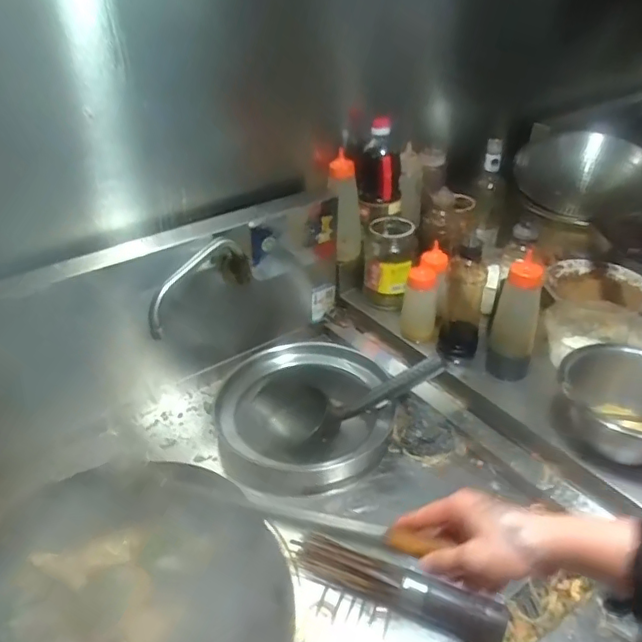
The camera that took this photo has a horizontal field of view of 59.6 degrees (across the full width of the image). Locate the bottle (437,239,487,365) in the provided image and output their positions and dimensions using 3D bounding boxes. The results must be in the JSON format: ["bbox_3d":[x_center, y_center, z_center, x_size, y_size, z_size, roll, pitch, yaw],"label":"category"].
[{"bbox_3d":[0.242,-0.031,0.960,0.070,0.216,0.058,8,36,15],"label":"bottle"}]

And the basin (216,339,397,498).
[{"bbox_3d":[-0.026,0.161,0.983,0.296,0.098,0.277,-1,34,1],"label":"basin"}]

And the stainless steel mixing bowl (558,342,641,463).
[{"bbox_3d":[0.447,0.121,0.809,0.188,0.095,0.188,-1,34,1],"label":"stainless steel mixing bowl"}]

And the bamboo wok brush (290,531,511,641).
[{"bbox_3d":[0.094,0.342,0.720,0.276,0.044,0.050,13,37,21],"label":"bamboo wok brush"}]

